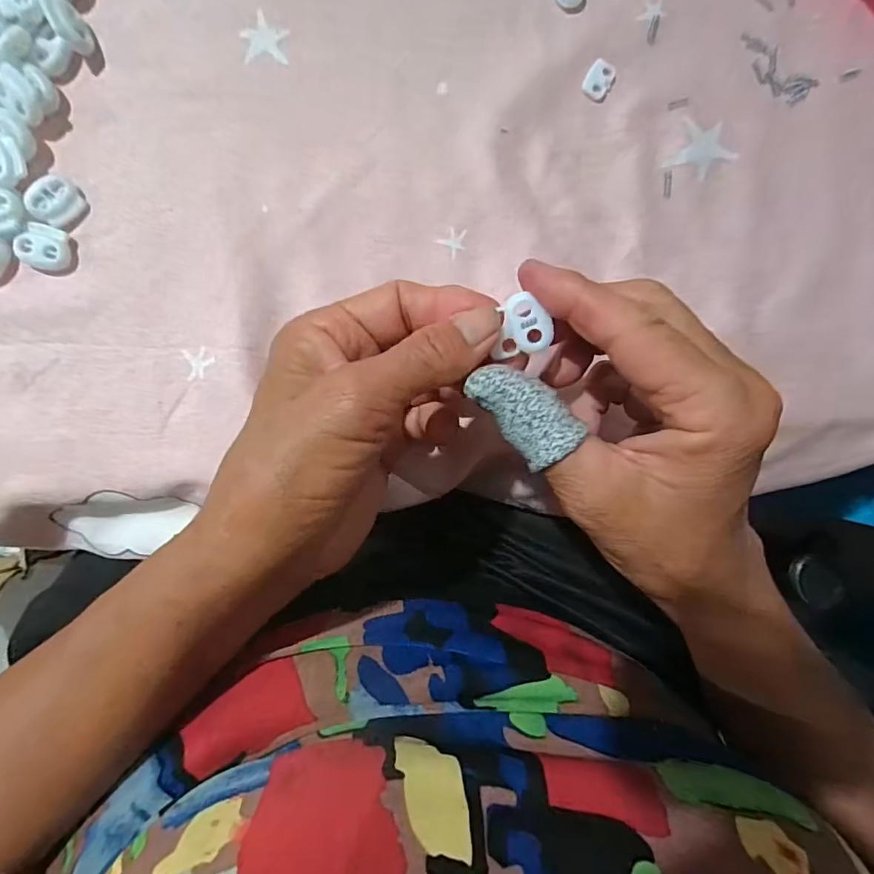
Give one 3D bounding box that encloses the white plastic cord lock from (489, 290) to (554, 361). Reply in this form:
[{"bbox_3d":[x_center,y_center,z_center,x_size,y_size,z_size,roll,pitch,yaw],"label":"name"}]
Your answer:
[{"bbox_3d":[0.031,-0.040,0.178,0.019,0.009,0.021,-6,91,-4],"label":"white plastic cord lock"}]

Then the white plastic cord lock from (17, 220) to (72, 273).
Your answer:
[{"bbox_3d":[-0.174,-0.084,0.219,0.019,0.008,0.019,0,91,-5],"label":"white plastic cord lock"}]

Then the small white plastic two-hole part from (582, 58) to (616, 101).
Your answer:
[{"bbox_3d":[0.081,-0.178,0.245,0.013,0.004,0.018,28,89,-4],"label":"small white plastic two-hole part"}]

